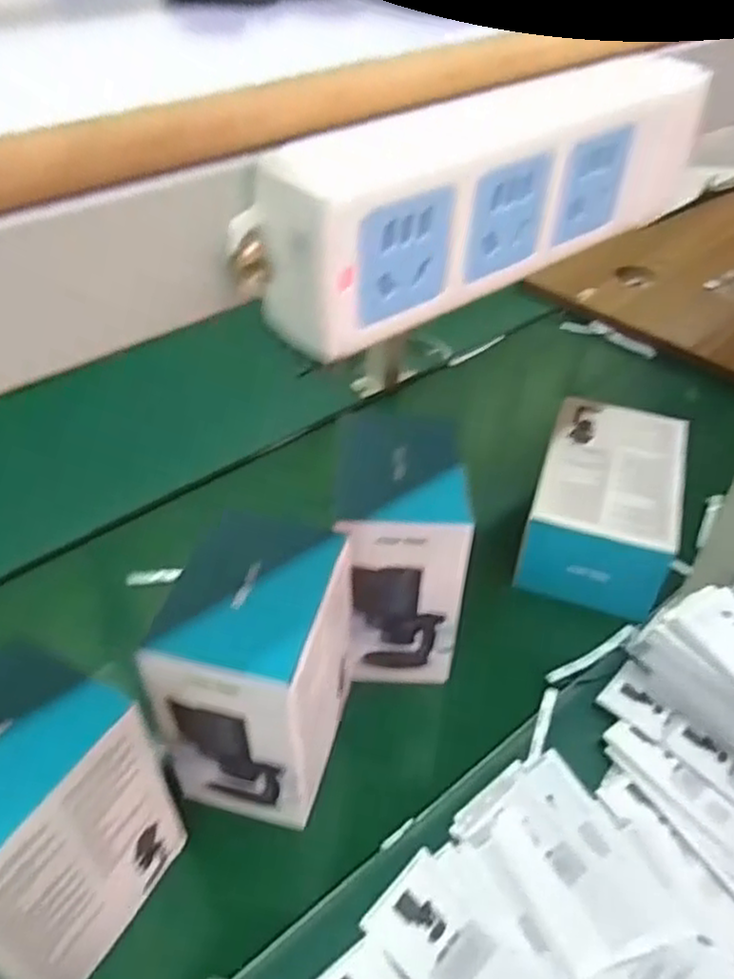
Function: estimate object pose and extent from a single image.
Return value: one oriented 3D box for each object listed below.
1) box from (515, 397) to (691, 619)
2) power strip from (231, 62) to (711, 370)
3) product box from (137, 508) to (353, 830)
[{"bbox_3d":[0.278,0.012,0.861,0.152,0.118,0.259,15,45,13],"label":"box"},{"bbox_3d":[0.041,-0.094,0.231,0.173,0.054,0.028,-27,51,-28],"label":"power strip"},{"bbox_3d":[-0.087,0.151,0.630,0.119,0.232,0.156,10,44,8],"label":"product box"}]

